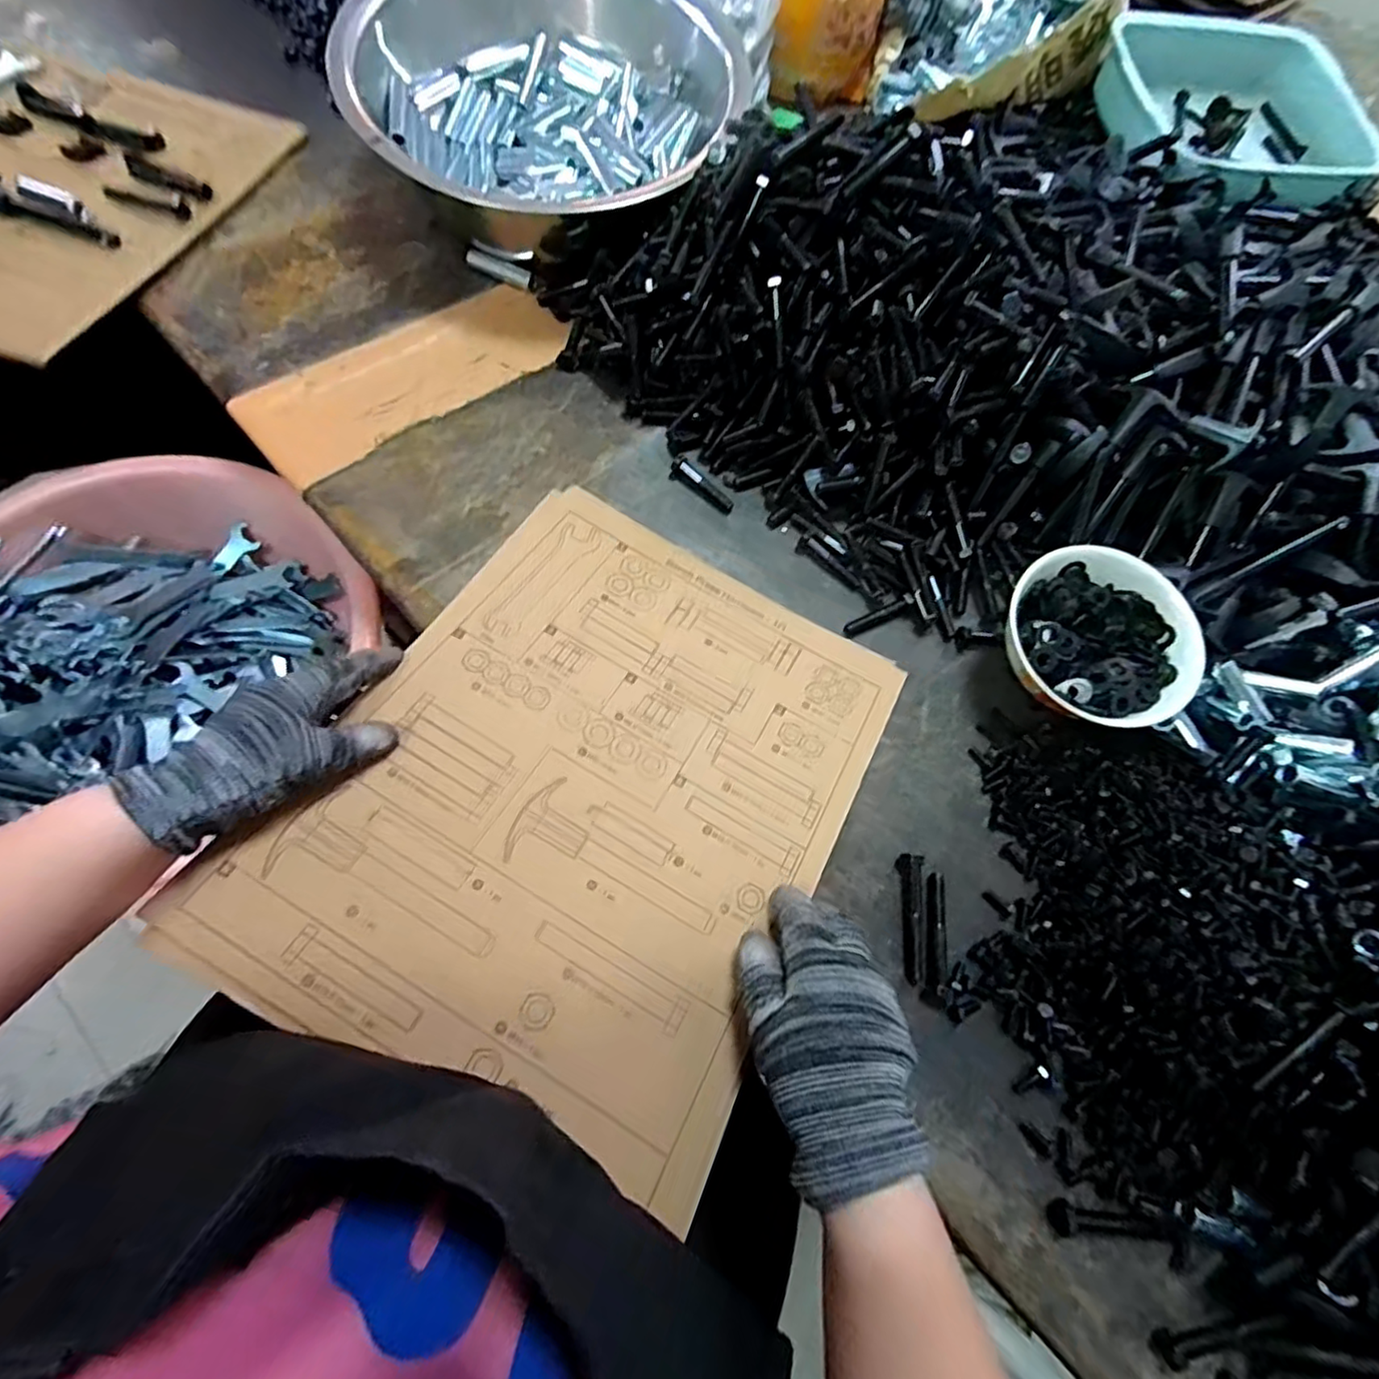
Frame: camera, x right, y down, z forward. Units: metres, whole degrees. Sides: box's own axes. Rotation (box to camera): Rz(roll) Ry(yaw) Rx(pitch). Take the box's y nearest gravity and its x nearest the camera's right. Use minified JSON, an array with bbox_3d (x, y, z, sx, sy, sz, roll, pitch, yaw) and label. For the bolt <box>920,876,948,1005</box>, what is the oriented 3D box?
[{"bbox_3d":[0.157,0.159,0.398,0.015,0.010,0.079,13,66,-1],"label":"bolt"}]

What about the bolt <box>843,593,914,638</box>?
[{"bbox_3d":[0.148,-0.059,0.488,0.061,0.008,0.010,-25,72,-17],"label":"bolt"}]

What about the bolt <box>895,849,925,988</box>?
[{"bbox_3d":[0.144,0.147,0.401,0.013,0.017,0.077,6,66,-5],"label":"bolt"}]

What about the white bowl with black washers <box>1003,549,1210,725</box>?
[{"bbox_3d":[0.293,-0.031,0.457,0.123,0.051,0.131,-32,74,-19],"label":"white bowl with black washers"}]

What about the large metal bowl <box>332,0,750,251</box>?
[{"bbox_3d":[-0.123,-0.558,0.580,0.326,0.116,0.326,3,66,-6],"label":"large metal bowl"}]

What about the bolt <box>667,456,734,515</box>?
[{"bbox_3d":[0.011,-0.170,0.516,0.062,0.014,0.016,37,67,9],"label":"bolt"}]

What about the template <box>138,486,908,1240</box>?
[{"bbox_3d":[-0.053,0.052,0.393,0.294,0.008,0.372,29,60,5],"label":"template"}]

